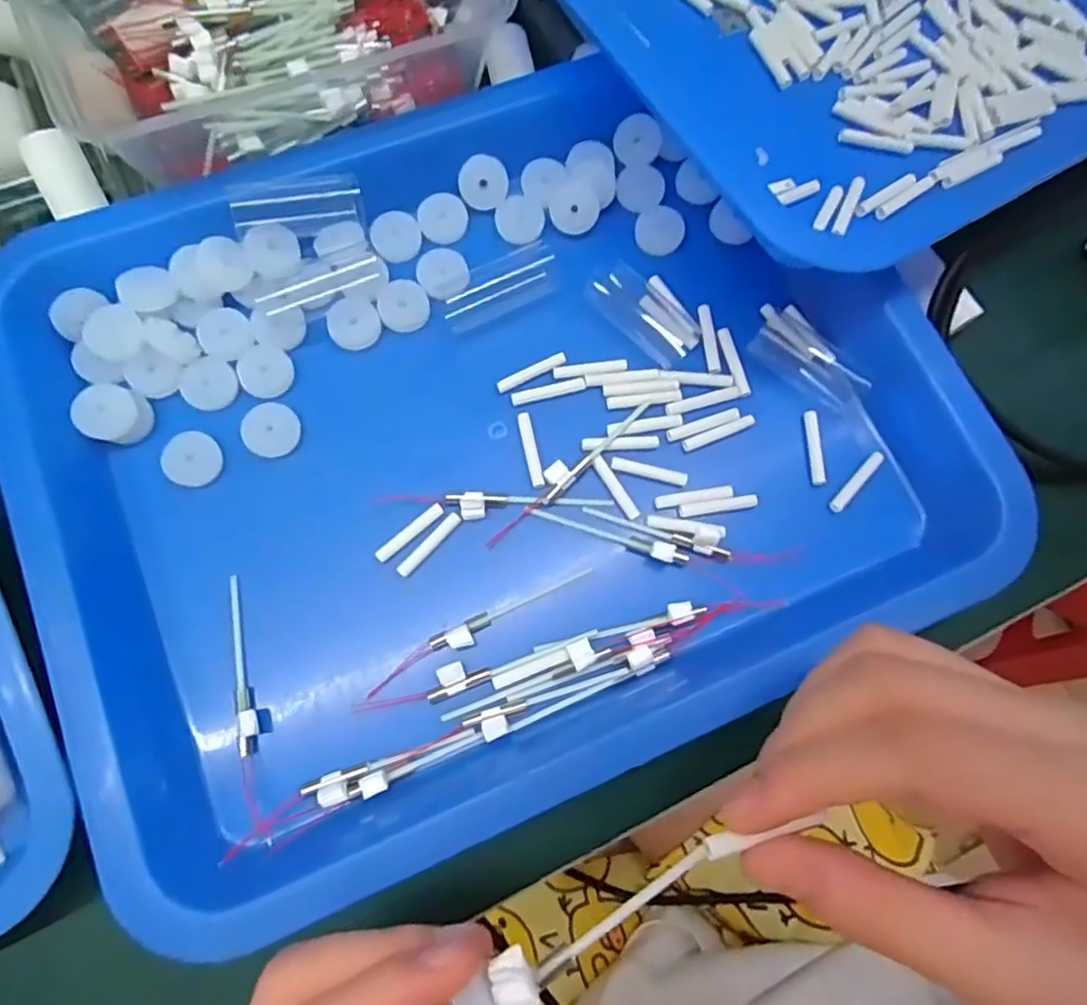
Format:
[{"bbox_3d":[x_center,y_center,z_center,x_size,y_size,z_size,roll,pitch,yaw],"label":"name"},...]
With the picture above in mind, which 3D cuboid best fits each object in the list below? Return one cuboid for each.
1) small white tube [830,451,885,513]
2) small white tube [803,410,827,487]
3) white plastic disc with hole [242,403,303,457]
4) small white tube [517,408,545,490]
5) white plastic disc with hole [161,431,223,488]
[{"bbox_3d":[0.124,-0.009,0.264,0.005,0.004,0.031,42,77,8],"label":"small white tube"},{"bbox_3d":[0.109,-0.022,0.269,0.006,0.004,0.030,-1,75,-3],"label":"small white tube"},{"bbox_3d":[-0.106,-0.029,0.262,0.021,0.005,0.021,1,75,-3],"label":"white plastic disc with hole"},{"bbox_3d":[-0.005,-0.021,0.264,0.005,0.004,0.032,-11,76,-6],"label":"small white tube"},{"bbox_3d":[-0.134,-0.017,0.258,0.020,0.006,0.021,1,75,-3],"label":"white plastic disc with hole"}]

